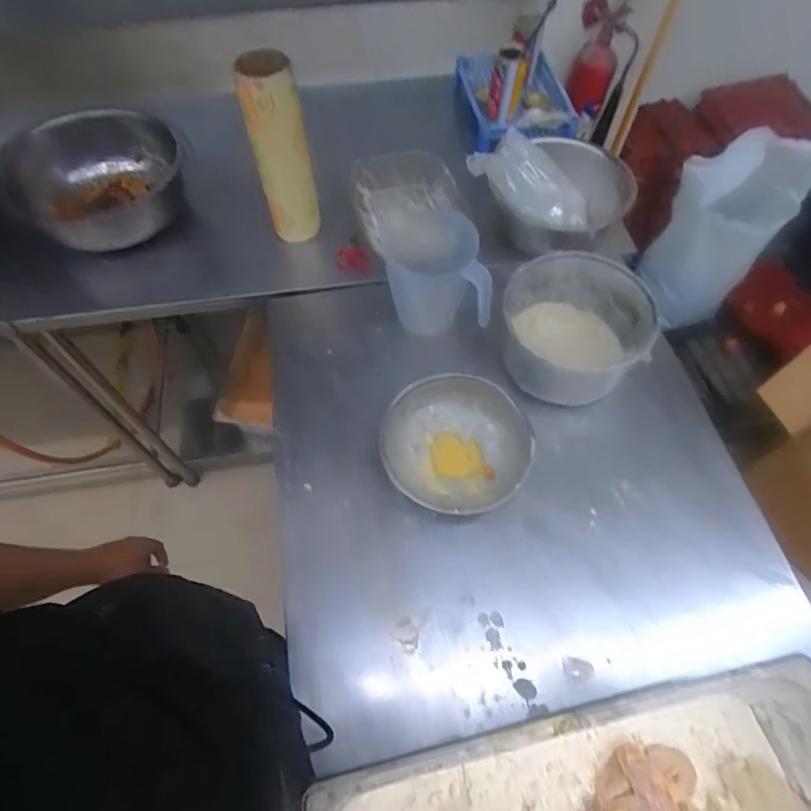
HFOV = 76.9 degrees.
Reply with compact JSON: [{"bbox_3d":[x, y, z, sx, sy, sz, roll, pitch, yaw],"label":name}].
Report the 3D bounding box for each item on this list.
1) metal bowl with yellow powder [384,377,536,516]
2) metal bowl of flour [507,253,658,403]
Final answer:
[{"bbox_3d":[0.085,0.070,0.781,0.188,0.111,0.202,0,61,0],"label":"metal bowl with yellow powder"},{"bbox_3d":[0.285,-0.127,0.847,0.220,0.130,0.228,0,61,0],"label":"metal bowl of flour"}]

